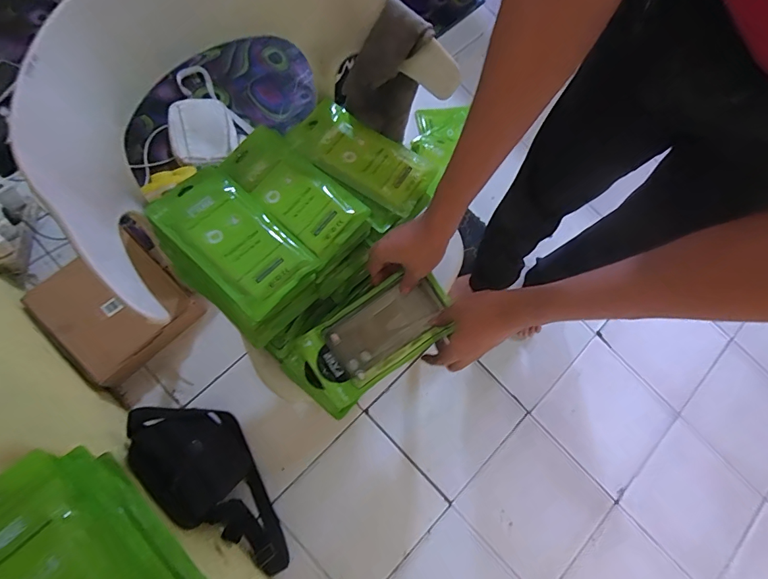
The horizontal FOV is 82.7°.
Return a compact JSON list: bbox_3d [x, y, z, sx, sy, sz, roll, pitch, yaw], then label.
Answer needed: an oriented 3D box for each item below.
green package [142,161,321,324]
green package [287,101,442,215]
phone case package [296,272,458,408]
[{"bbox_3d":[-0.196,-0.069,0.566,0.209,0.025,0.112,44,73,5],"label":"green package"},{"bbox_3d":[-0.030,-0.202,0.658,0.213,0.017,0.116,31,67,3],"label":"green package"},{"bbox_3d":[-0.011,0.062,0.591,0.208,0.021,0.111,-34,85,11],"label":"phone case package"}]

